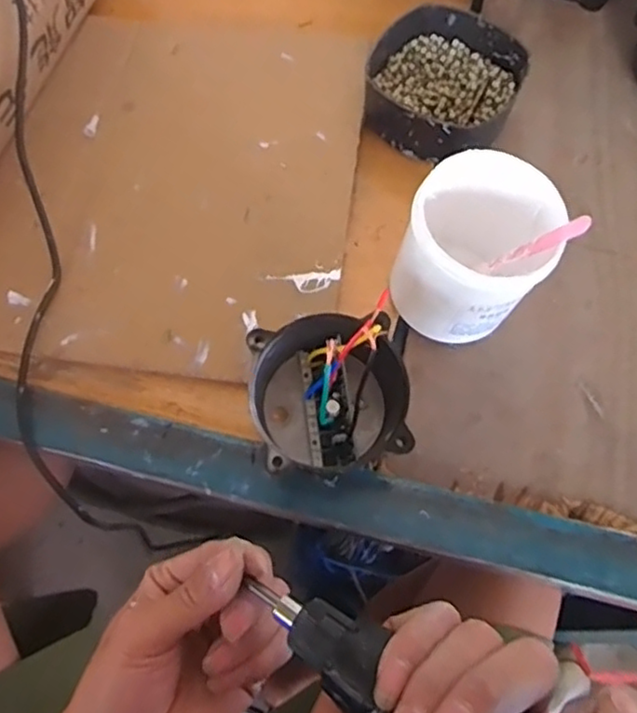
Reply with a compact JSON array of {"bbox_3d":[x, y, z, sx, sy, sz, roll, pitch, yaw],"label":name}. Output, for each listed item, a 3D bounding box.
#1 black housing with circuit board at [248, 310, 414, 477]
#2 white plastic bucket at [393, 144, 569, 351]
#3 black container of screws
[{"bbox_3d":[0.009,0.024,0.414,0.098,0.073,0.085,-4,67,-2],"label":"black housing with circuit board"},{"bbox_3d":[0.106,-0.065,0.441,0.088,0.109,0.090,0,67,-1],"label":"white plastic bucket"},{"bbox_3d":[0.101,-0.224,0.539,0.121,0.050,0.131,34,71,13],"label":"black container of screws"}]

